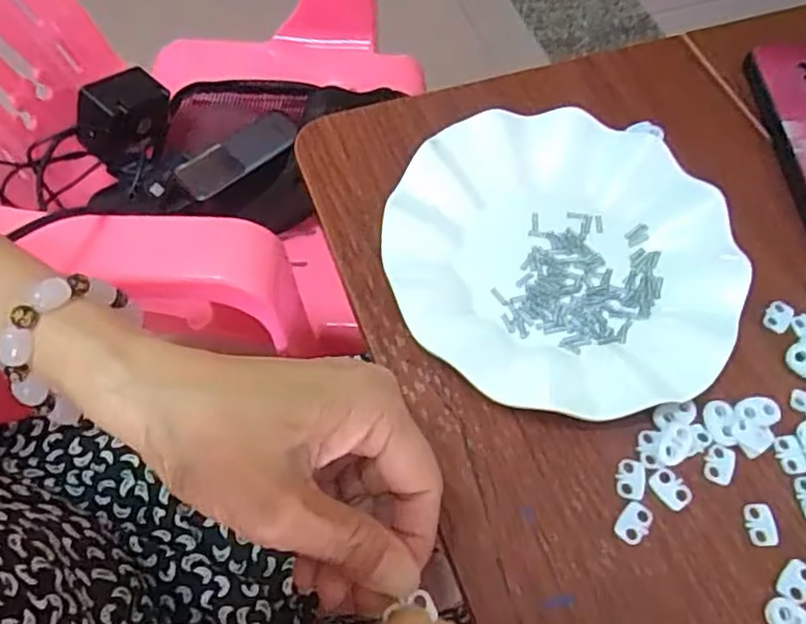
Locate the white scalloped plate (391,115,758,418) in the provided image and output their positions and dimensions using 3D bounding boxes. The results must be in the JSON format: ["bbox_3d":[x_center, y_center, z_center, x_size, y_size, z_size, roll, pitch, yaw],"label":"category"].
[{"bbox_3d":[0.086,-0.034,0.359,0.181,0.023,0.185,1,62,-1],"label":"white scalloped plate"}]

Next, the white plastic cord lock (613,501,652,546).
[{"bbox_3d":[0.106,0.096,0.303,0.013,0.004,0.018,34,66,15],"label":"white plastic cord lock"}]

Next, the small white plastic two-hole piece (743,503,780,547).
[{"bbox_3d":[0.165,0.098,0.306,0.013,0.004,0.019,2,62,-1],"label":"small white plastic two-hole piece"}]

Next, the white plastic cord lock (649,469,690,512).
[{"bbox_3d":[0.126,0.083,0.312,0.012,0.004,0.018,-33,68,-18],"label":"white plastic cord lock"}]

